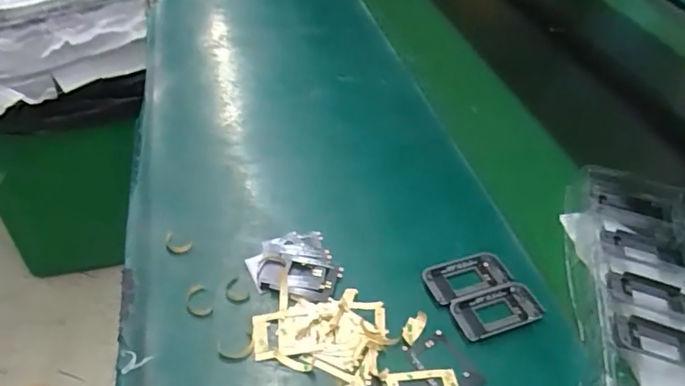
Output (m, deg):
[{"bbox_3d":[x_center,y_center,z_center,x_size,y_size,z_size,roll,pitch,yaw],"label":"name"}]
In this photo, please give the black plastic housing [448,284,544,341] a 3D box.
[{"bbox_3d":[0.127,0.097,0.446,0.071,0.009,0.038,-13,44,-19],"label":"black plastic housing"}]

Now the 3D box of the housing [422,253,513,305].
[{"bbox_3d":[0.108,0.073,0.469,0.075,0.008,0.037,-13,44,-19],"label":"housing"}]

